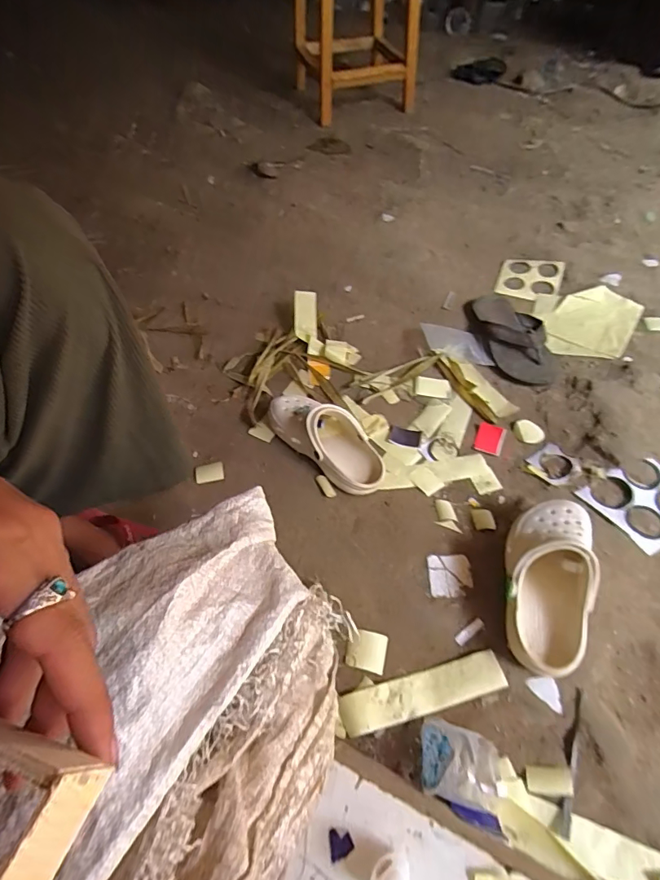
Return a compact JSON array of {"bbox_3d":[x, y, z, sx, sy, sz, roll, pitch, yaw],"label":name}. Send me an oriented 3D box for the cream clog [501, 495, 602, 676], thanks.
[{"bbox_3d":[0.284,0.176,0.613,0.099,0.092,0.232,15,57,10],"label":"cream clog"}]

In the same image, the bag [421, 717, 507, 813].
[{"bbox_3d":[0.143,0.351,0.514,0.090,0.052,0.073,9,55,11],"label":"bag"}]

